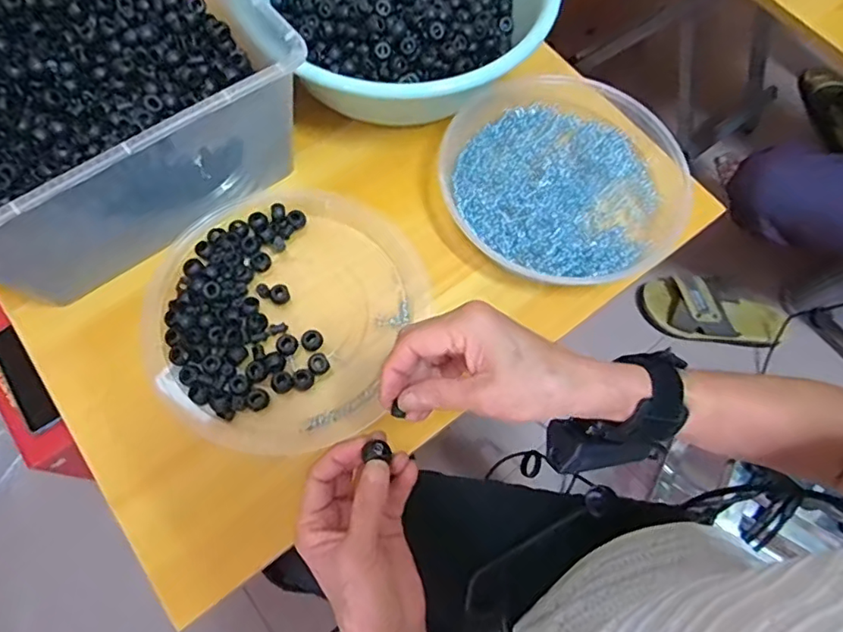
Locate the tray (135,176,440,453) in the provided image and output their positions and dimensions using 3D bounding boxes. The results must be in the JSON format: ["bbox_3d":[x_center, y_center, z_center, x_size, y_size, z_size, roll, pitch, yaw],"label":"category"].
[{"bbox_3d":[-0.119,-0.013,0.483,0.222,0.020,0.236,1,68,-3],"label":"tray"}]

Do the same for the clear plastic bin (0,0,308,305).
[{"bbox_3d":[-0.306,-0.188,0.467,0.326,0.128,0.299,-36,74,-16],"label":"clear plastic bin"}]

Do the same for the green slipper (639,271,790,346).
[{"bbox_3d":[0.544,-0.007,1.028,0.272,0.064,0.124,17,68,4],"label":"green slipper"}]

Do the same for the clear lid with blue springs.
[{"bbox_3d":[0.135,-0.132,0.535,0.229,0.037,0.229,1,68,-3],"label":"clear lid with blue springs"}]

